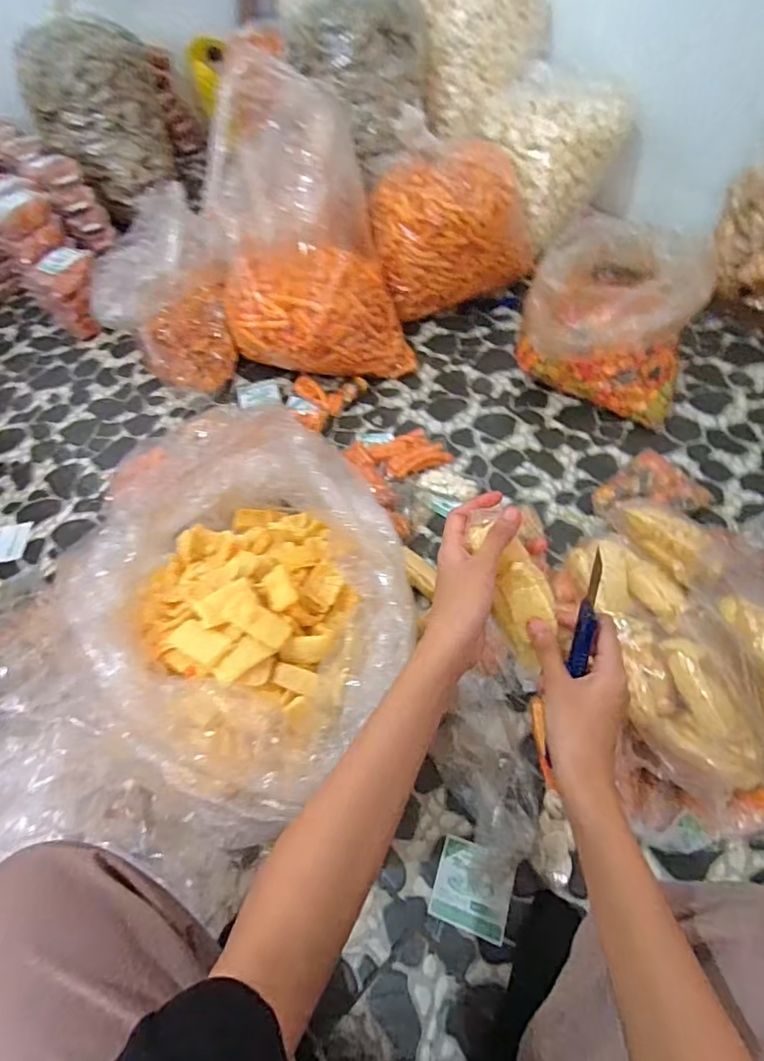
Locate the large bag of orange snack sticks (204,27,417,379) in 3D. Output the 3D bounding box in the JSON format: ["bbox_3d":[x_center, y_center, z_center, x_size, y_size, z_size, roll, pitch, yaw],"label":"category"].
[{"bbox_3d":[-0.176,-0.612,1.150,0.380,0.525,0.339,-18,54,-8],"label":"large bag of orange snack sticks"}]

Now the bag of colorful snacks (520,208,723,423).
[{"bbox_3d":[0.474,-0.450,1.124,0.315,0.287,0.332,11,55,12],"label":"bag of colorful snacks"}]

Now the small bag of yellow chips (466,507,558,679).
[{"bbox_3d":[0.101,0.045,0.395,0.047,0.024,0.120,-14,88,-5],"label":"small bag of yellow chips"}]

